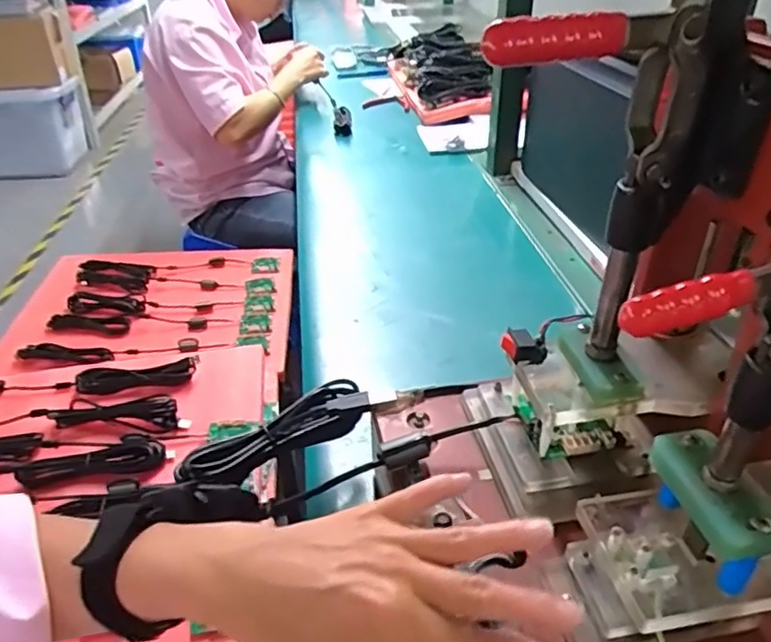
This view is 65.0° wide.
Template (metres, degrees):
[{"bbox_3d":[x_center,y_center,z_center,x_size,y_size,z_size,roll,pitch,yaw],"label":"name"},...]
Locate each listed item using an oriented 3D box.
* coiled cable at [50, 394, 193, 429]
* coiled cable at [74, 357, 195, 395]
[{"bbox_3d":[-0.317,0.112,0.736,0.158,0.022,0.036,-1,34,-1],"label":"coiled cable"},{"bbox_3d":[-0.323,0.073,0.782,0.147,0.022,0.030,-7,35,-10],"label":"coiled cable"}]

